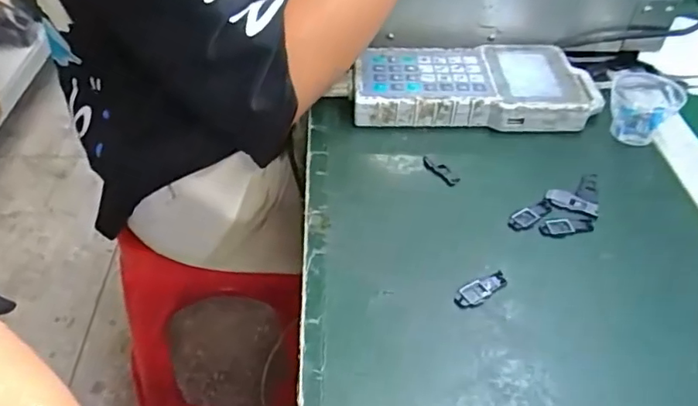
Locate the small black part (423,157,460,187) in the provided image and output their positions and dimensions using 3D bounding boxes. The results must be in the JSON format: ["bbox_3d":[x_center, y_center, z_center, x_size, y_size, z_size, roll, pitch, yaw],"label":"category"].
[{"bbox_3d":[0.075,-0.028,0.472,0.015,0.004,0.039,-27,49,-28],"label":"small black part"}]

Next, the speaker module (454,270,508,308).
[{"bbox_3d":[0.087,0.058,0.380,0.040,0.005,0.016,-23,48,-25],"label":"speaker module"}]

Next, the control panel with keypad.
[{"bbox_3d":[0.120,-0.109,0.542,0.229,0.037,0.105,2,42,1],"label":"control panel with keypad"}]

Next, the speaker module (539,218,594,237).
[{"bbox_3d":[0.163,0.017,0.429,0.041,0.004,0.014,-4,42,-6],"label":"speaker module"}]

